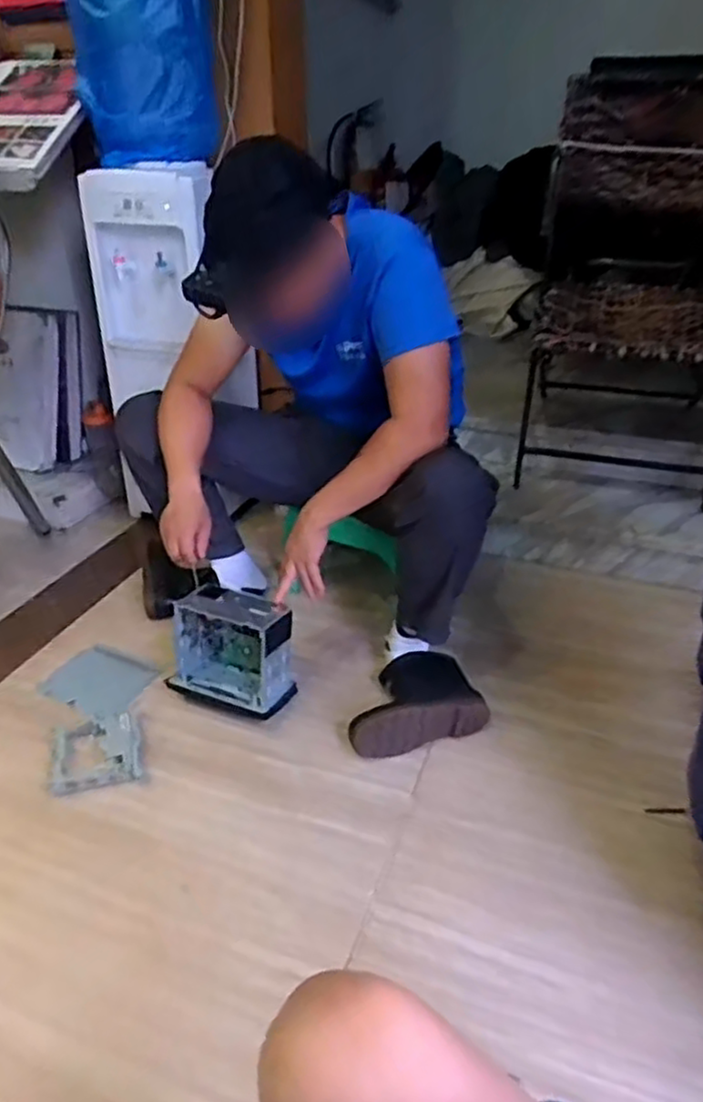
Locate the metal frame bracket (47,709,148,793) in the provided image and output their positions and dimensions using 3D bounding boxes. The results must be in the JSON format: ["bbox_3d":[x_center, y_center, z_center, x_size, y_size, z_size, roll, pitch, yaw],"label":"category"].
[{"bbox_3d":[-0.409,0.320,1.164,0.136,0.028,0.140,-11,31,-19],"label":"metal frame bracket"}]

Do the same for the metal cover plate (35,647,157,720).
[{"bbox_3d":[-0.464,0.238,1.338,0.199,0.014,0.140,15,41,31],"label":"metal cover plate"}]

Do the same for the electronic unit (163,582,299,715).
[{"bbox_3d":[-0.209,0.171,1.265,0.207,0.175,0.117,12,31,20],"label":"electronic unit"}]

